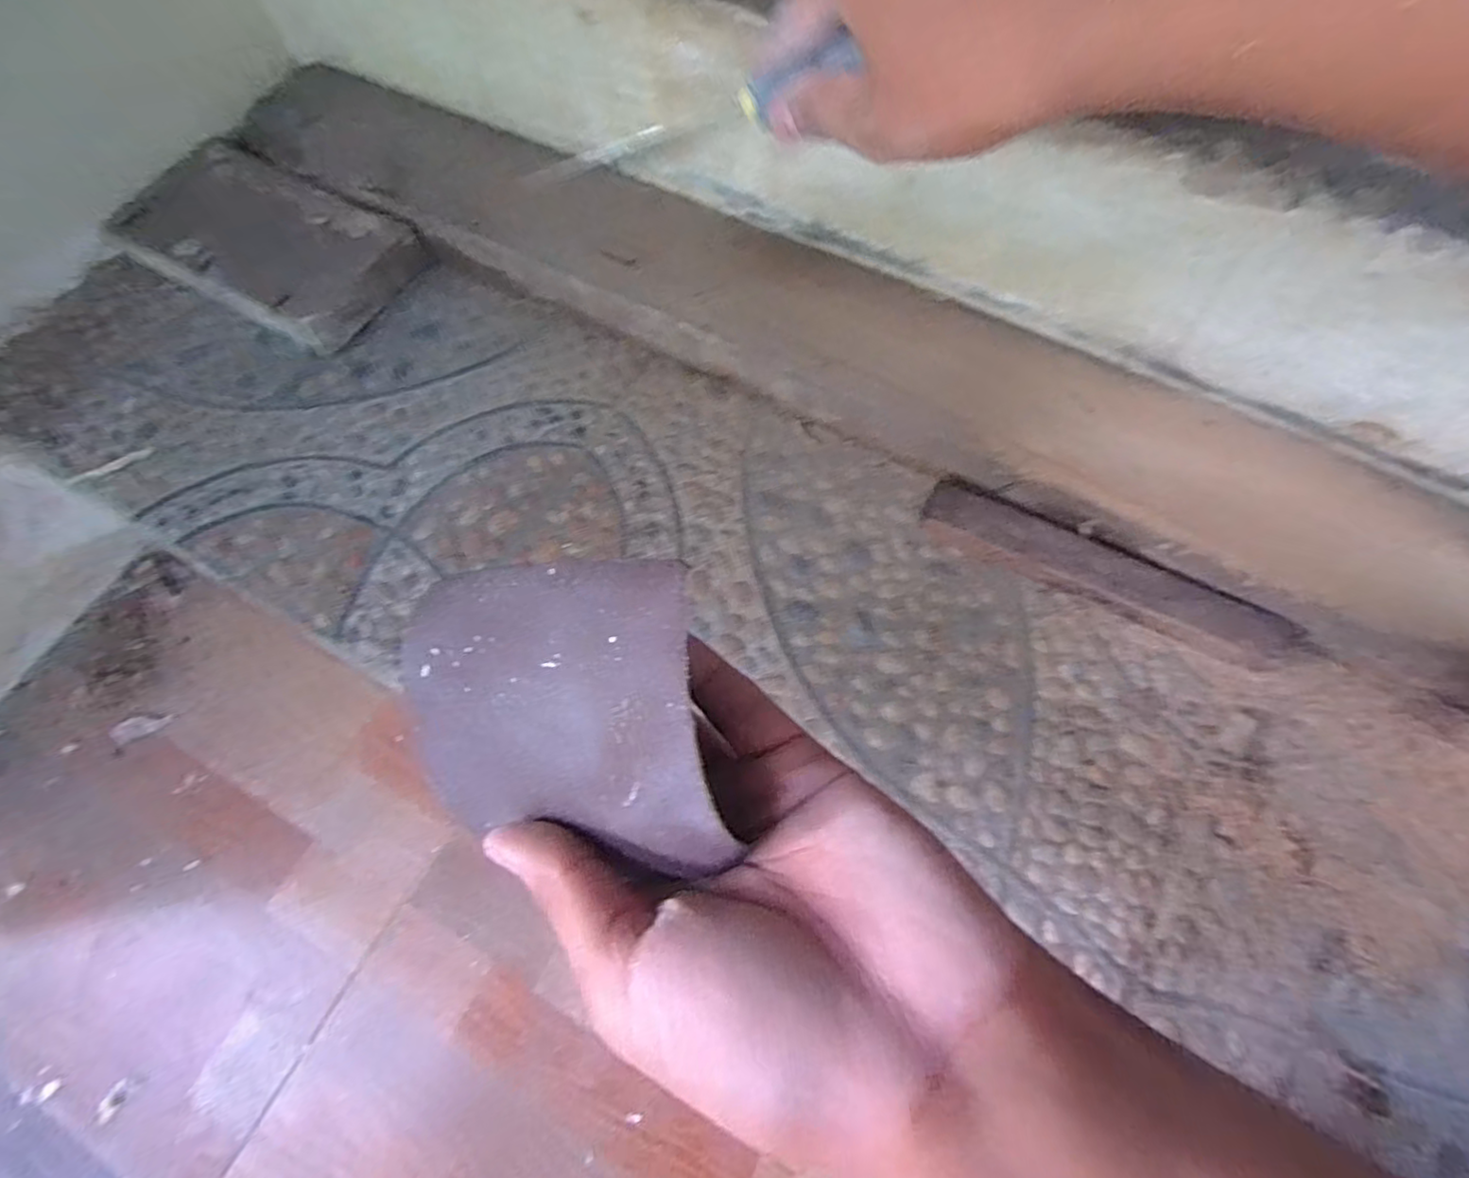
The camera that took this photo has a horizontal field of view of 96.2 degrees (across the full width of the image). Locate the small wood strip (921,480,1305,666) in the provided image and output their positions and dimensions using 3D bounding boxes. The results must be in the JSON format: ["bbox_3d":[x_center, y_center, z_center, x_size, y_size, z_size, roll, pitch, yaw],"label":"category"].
[{"bbox_3d":[0.212,-0.008,0.383,0.209,0.024,0.033,25,70,10],"label":"small wood strip"}]

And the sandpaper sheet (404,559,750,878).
[{"bbox_3d":[-0.048,0.033,0.173,0.092,0.014,0.082,-12,84,27],"label":"sandpaper sheet"}]

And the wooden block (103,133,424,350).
[{"bbox_3d":[-0.337,-0.251,0.478,0.208,0.033,0.109,29,71,12],"label":"wooden block"}]

